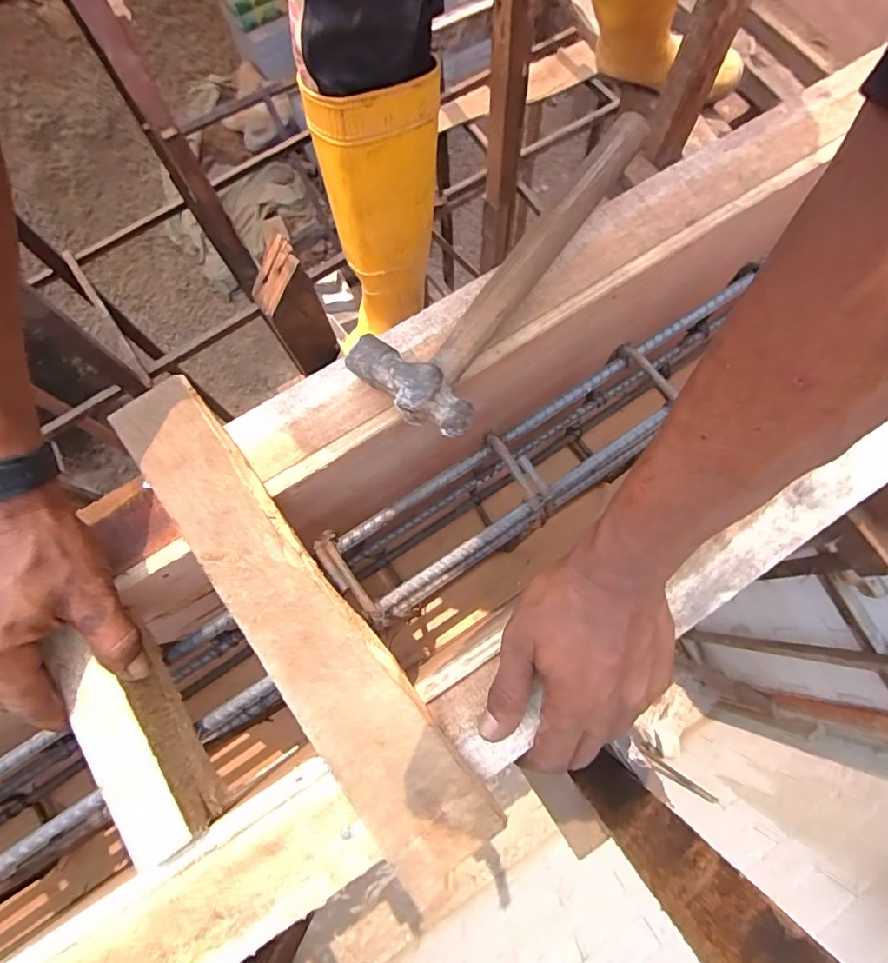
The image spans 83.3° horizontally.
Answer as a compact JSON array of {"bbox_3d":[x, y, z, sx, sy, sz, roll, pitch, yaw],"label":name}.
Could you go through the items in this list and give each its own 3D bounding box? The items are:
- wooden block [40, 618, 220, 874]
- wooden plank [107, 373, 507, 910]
[{"bbox_3d":[-0.194,0.159,0.316,0.041,0.049,0.139,-34,81,-8],"label":"wooden block"},{"bbox_3d":[-0.099,0.076,0.311,0.062,0.012,0.346,-39,76,-9],"label":"wooden plank"}]

